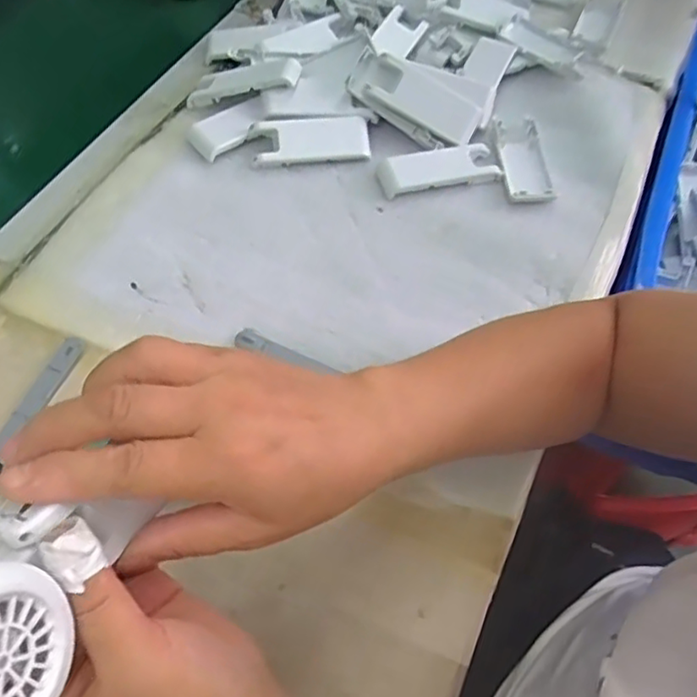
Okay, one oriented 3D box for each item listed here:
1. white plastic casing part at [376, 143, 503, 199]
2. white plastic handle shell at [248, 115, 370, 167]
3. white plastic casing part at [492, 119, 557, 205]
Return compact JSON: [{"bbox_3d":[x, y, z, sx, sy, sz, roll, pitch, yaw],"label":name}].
[{"bbox_3d":[0.076,-0.153,0.539,0.100,0.013,0.041,-13,59,-11],"label":"white plastic casing part"},{"bbox_3d":[-0.033,-0.180,0.544,0.099,0.008,0.040,-6,86,-4],"label":"white plastic handle shell"},{"bbox_3d":[0.151,-0.165,0.546,0.037,0.015,0.099,0,58,-3],"label":"white plastic casing part"}]

